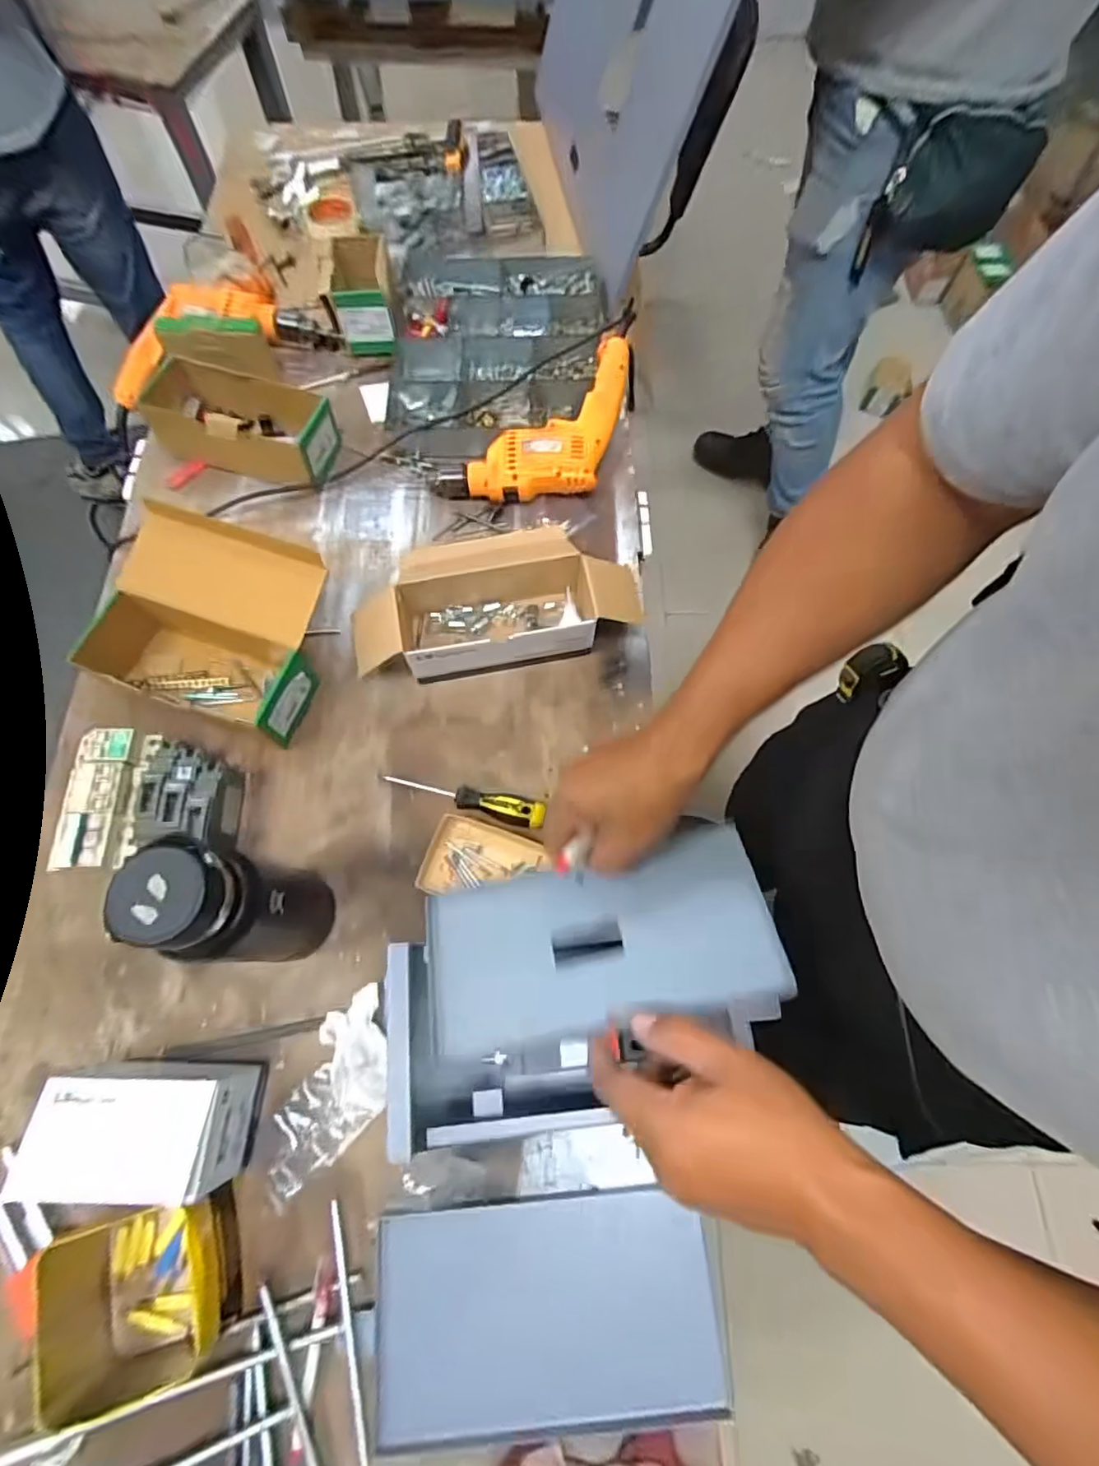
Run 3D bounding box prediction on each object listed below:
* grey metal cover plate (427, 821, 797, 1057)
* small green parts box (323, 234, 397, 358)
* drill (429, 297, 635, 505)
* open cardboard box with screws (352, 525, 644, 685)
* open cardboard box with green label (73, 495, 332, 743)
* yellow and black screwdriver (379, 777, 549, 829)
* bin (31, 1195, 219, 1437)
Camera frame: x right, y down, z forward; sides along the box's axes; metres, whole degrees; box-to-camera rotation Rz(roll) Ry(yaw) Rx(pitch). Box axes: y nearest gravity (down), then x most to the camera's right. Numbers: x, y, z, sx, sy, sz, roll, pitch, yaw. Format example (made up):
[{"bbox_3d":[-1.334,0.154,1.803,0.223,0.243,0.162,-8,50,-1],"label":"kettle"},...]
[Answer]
[{"bbox_3d":[0.035,0.150,0.431,0.245,0.008,0.117,-13,58,2],"label":"grey metal cover plate"},{"bbox_3d":[-0.290,-0.676,0.900,0.093,0.087,0.165,-10,72,-2],"label":"small green parts box"},{"bbox_3d":[0.002,-0.386,0.786,0.320,0.058,0.133,-33,73,9],"label":"drill"},{"bbox_3d":[-0.064,-0.177,0.722,0.336,0.073,0.192,-9,72,-2],"label":"open cardboard box with screws"},{"bbox_3d":[-0.386,-0.122,0.682,0.234,0.111,0.201,13,73,5],"label":"open cardboard box with green label"},{"bbox_3d":[-0.095,0.072,0.657,0.183,0.030,0.030,14,73,5],"label":"yellow and black screwdriver"},{"bbox_3d":[-0.335,0.470,0.488,0.144,0.083,0.110,-15,72,-4],"label":"bin"}]

